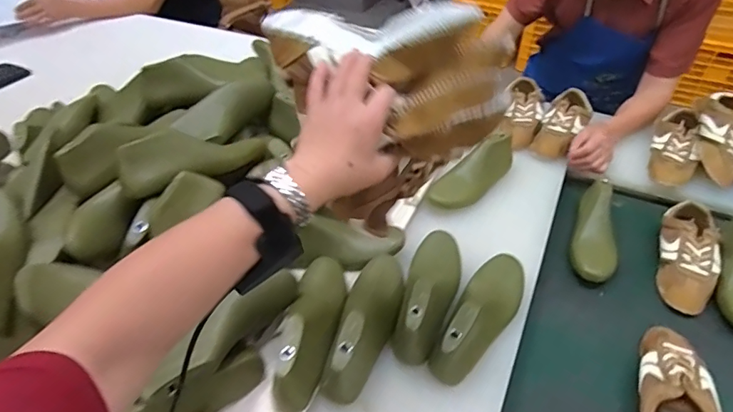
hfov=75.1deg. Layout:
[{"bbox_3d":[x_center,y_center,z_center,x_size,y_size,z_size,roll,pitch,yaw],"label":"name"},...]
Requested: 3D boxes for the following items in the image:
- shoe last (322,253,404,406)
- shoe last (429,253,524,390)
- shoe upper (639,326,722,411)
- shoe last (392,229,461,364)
[{"bbox_3d":[0.005,0.150,0.671,0.072,0.088,0.237,10,42,11],"label":"shoe last"},{"bbox_3d":[0.171,0.149,0.682,0.080,0.093,0.227,19,44,21],"label":"shoe last"},{"bbox_3d":[0.420,0.252,0.642,0.096,0.071,0.224,18,46,19],"label":"shoe upper"},{"bbox_3d":[0.099,0.117,0.704,0.075,0.081,0.222,11,42,13],"label":"shoe last"}]

